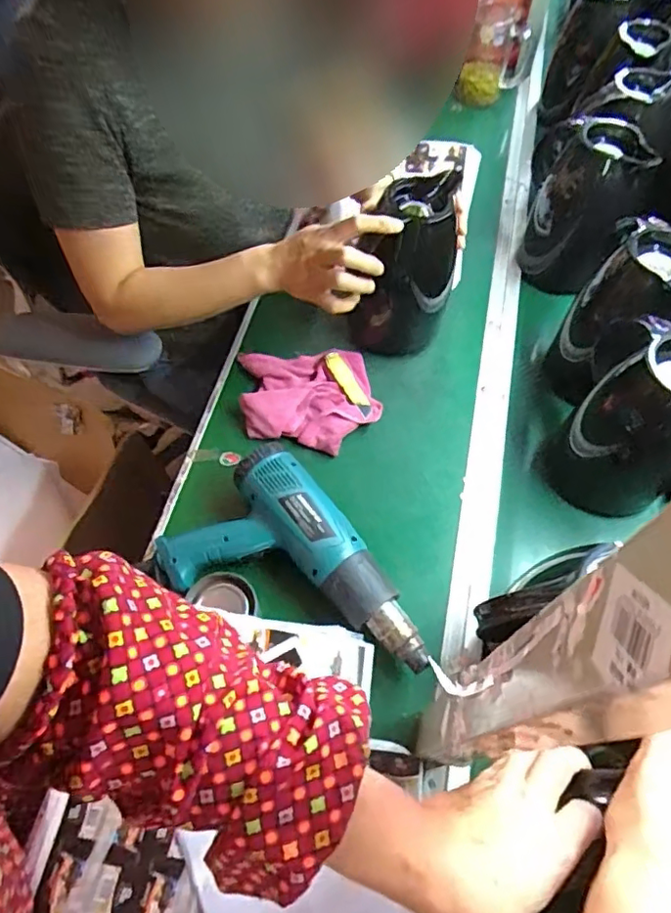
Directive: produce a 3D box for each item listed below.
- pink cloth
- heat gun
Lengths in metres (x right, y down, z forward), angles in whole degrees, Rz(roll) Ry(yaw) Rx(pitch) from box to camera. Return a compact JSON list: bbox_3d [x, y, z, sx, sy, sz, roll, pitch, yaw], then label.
[{"bbox_3d":[-0.032,-0.077,0.711,0.163,0.029,0.151,-10,63,-6],"label":"pink cloth"},{"bbox_3d":[-0.041,0.130,0.579,0.174,0.068,0.269,-39,69,-19],"label":"heat gun"}]

